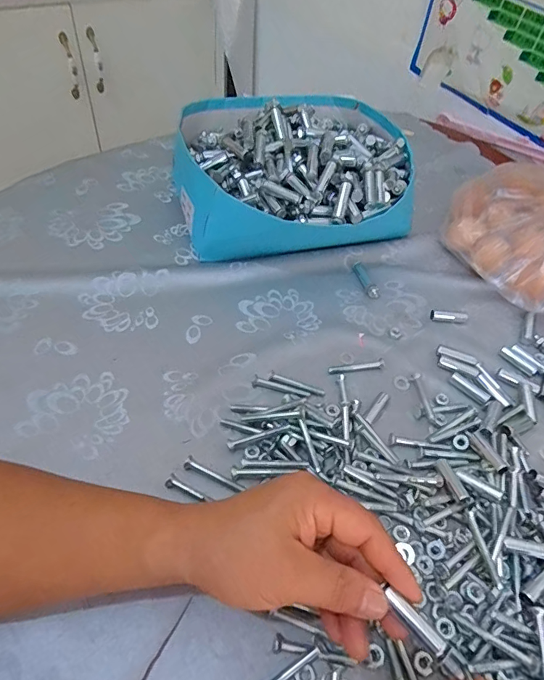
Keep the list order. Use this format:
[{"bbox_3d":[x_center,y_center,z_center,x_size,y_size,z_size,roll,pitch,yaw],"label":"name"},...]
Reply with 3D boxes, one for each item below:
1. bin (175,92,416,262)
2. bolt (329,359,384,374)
[{"bbox_3d":[0.029,-0.217,0.569,0.283,0.113,0.279,-4,52,-10],"label":"bin"},{"bbox_3d":[0.084,0.027,0.447,0.057,0.005,0.008,-7,53,-12],"label":"bolt"}]

